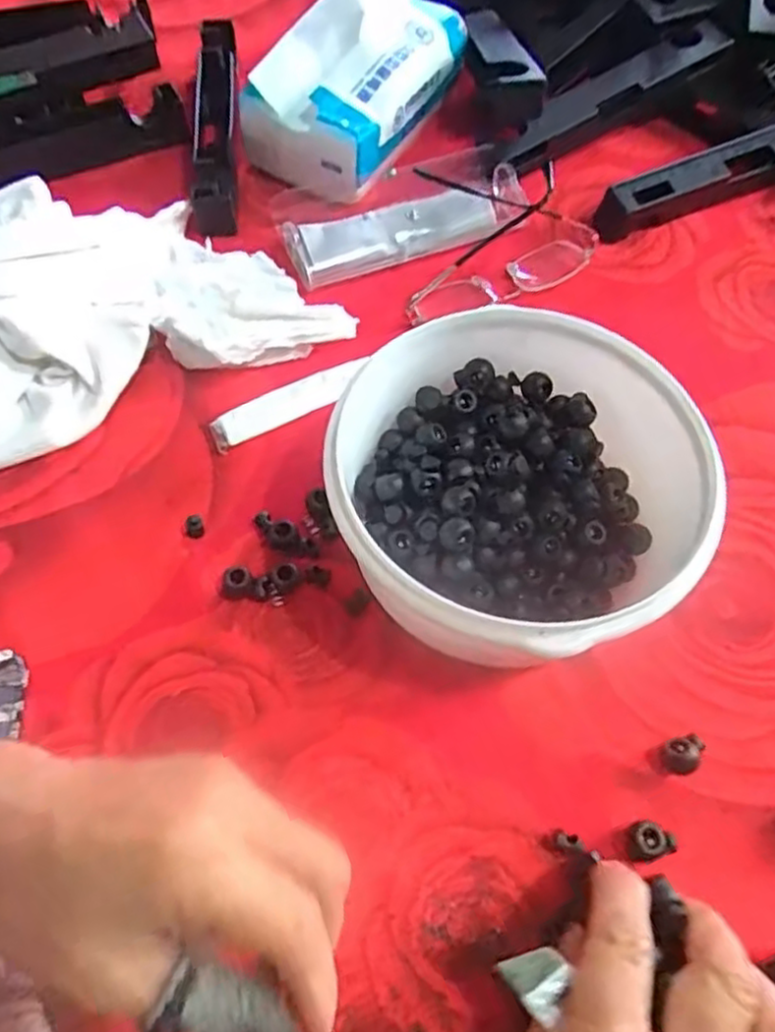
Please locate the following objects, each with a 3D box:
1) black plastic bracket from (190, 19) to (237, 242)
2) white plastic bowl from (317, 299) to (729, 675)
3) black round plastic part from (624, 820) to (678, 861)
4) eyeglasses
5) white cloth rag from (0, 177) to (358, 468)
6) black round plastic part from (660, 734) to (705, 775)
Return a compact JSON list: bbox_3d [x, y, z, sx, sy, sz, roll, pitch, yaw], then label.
[{"bbox_3d":[-0.115,-0.265,0.490,0.028,0.035,0.185,-5,61,-4],"label":"black plastic bracket"},{"bbox_3d":[0.060,-0.012,0.333,0.152,0.074,0.156,1,61,-1],"label":"white plastic bowl"},{"bbox_3d":[0.108,0.133,0.298,0.017,0.015,0.014,-11,62,-7],"label":"black round plastic part"},{"bbox_3d":[0.058,-0.175,0.449,0.133,0.032,0.092,-22,64,-13],"label":"eyeglasses"},{"bbox_3d":[-0.191,-0.102,0.388,0.308,0.060,0.133,-25,65,-14],"label":"white cloth rag"},{"bbox_3d":[0.128,0.103,0.312,0.020,0.009,0.014,-16,63,-10],"label":"black round plastic part"}]

